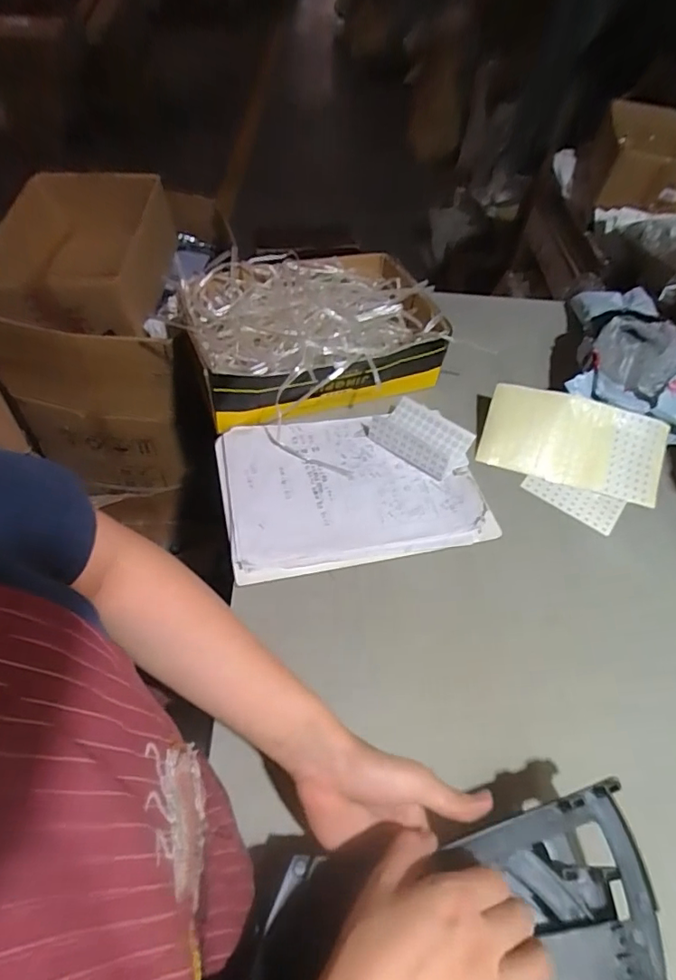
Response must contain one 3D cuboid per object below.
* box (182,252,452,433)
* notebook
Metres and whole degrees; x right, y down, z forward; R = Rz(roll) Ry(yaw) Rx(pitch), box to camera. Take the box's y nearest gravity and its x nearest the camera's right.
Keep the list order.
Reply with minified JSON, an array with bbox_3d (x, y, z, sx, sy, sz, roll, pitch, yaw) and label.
[{"bbox_3d":[-0.041,-0.240,0.779,0.348,0.105,0.269,-16,56,-17],"label":"box"},{"bbox_3d":[0.014,-0.009,0.671,0.315,0.014,0.225,-7,53,-10],"label":"notebook"}]

